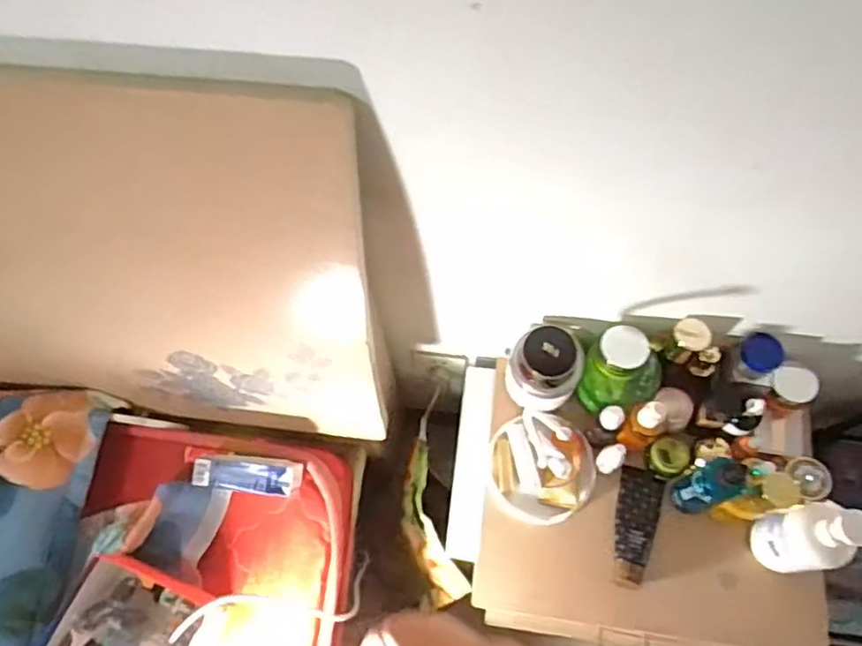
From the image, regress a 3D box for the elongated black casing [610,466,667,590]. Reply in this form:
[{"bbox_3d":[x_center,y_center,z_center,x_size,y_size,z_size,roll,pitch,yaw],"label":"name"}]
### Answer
[{"bbox_3d":[0.280,0.276,0.888,0.061,0.031,0.155,12,68,6],"label":"elongated black casing"}]

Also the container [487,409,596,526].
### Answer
[{"bbox_3d":[0.154,0.195,0.907,0.142,0.073,0.147,-1,67,1],"label":"container"}]

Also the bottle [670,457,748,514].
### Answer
[{"bbox_3d":[0.349,0.205,0.833,0.055,0.166,0.044,-32,70,-11],"label":"bottle"}]

